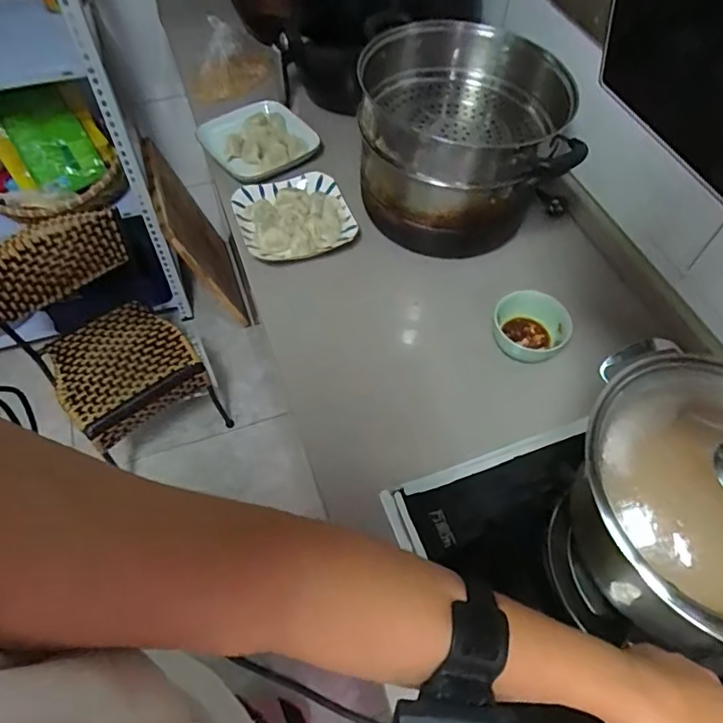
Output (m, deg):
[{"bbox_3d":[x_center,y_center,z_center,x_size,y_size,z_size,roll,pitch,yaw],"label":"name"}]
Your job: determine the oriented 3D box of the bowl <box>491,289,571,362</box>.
[{"bbox_3d":[0.250,-0.050,0.805,0.105,0.056,0.099,1,57,-2],"label":"bowl"}]

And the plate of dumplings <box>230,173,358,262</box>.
[{"bbox_3d":[-0.112,-0.247,0.904,0.183,0.036,0.186,-17,59,-13],"label":"plate of dumplings"}]

